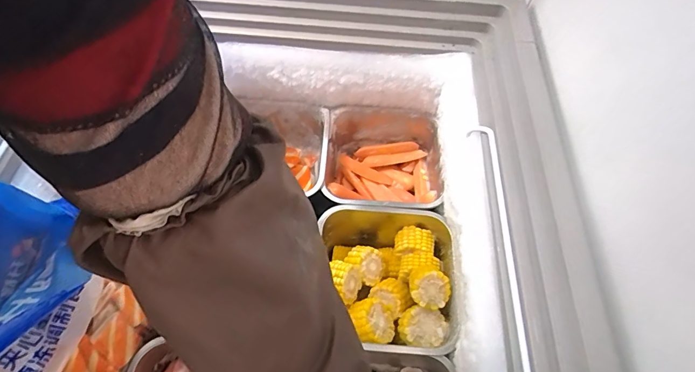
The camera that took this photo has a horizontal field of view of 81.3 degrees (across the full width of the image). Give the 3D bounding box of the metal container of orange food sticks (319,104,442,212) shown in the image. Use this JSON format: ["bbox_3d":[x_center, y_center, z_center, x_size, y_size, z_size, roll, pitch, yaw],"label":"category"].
[{"bbox_3d":[0.051,-0.022,0.602,0.160,0.095,0.166,3,59,-1],"label":"metal container of orange food sticks"}]

